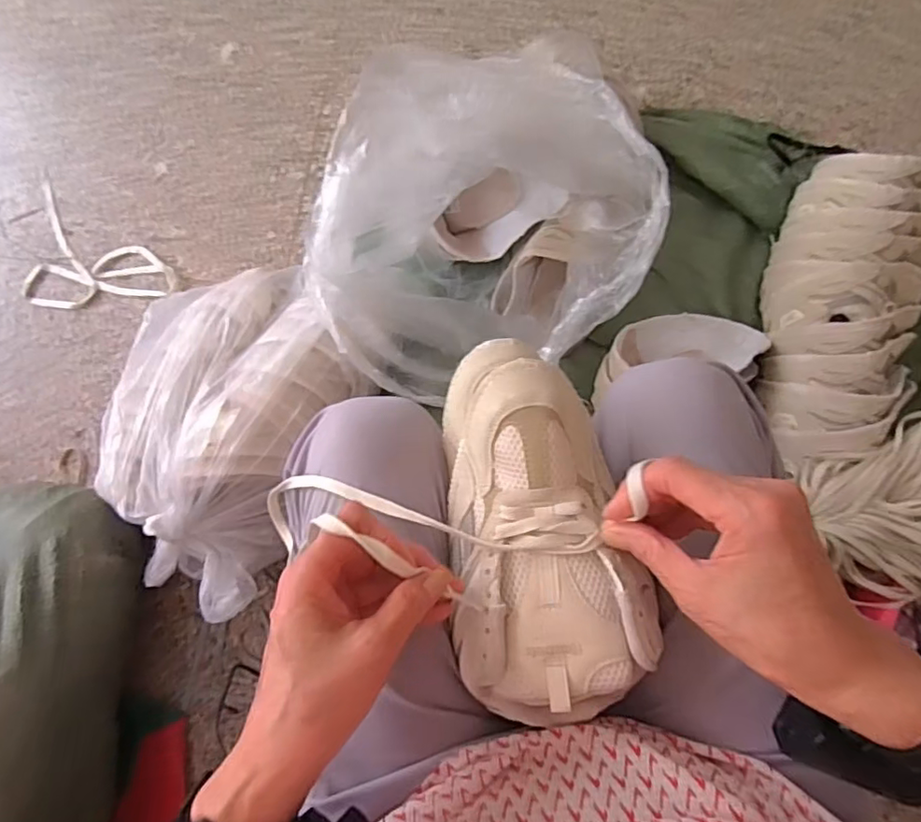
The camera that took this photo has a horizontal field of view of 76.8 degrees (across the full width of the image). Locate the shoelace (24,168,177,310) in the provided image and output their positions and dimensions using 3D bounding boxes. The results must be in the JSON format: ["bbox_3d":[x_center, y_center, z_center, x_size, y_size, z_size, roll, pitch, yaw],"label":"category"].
[{"bbox_3d":[-0.604,-0.230,0.918,0.318,0.023,0.169,35,87,9],"label":"shoelace"}]

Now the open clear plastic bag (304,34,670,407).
[{"bbox_3d":[0.018,-0.187,0.651,0.346,0.264,0.259,-16,79,1],"label":"open clear plastic bag"}]

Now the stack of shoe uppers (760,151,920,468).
[{"bbox_3d":[0.487,-0.131,0.717,0.192,0.104,0.395,20,82,7],"label":"stack of shoe uppers"}]

